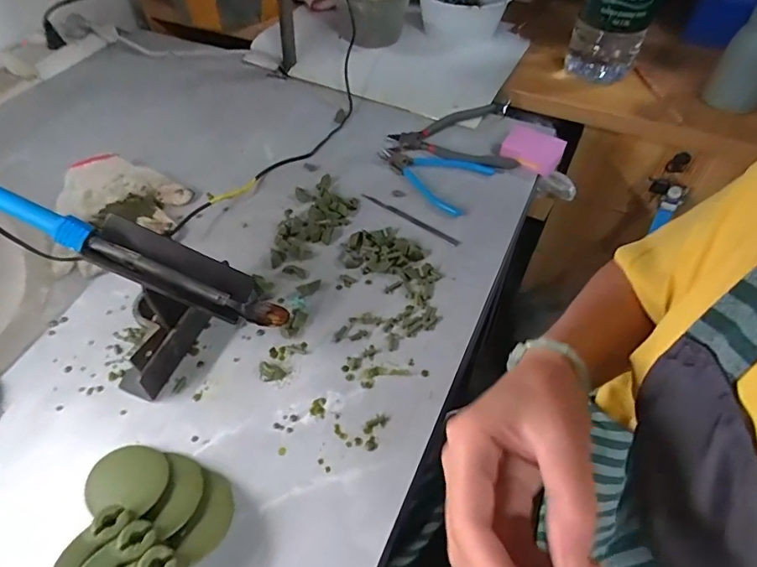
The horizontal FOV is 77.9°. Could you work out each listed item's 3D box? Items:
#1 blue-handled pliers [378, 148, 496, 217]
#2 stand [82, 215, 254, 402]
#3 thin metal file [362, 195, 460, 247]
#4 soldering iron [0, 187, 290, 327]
[{"bbox_3d":[0.061,-0.147,0.615,0.152,0.011,0.101,27,56,20],"label":"blue-handled pliers"},{"bbox_3d":[-0.184,0.028,0.411,0.122,0.109,0.103,7,52,5],"label":"stand"},{"bbox_3d":[0.038,-0.079,0.571,0.140,0.007,0.012,33,58,23],"label":"thin metal file"},{"bbox_3d":[-0.210,-0.024,0.394,0.281,0.019,0.023,25,50,-11],"label":"soldering iron"}]

